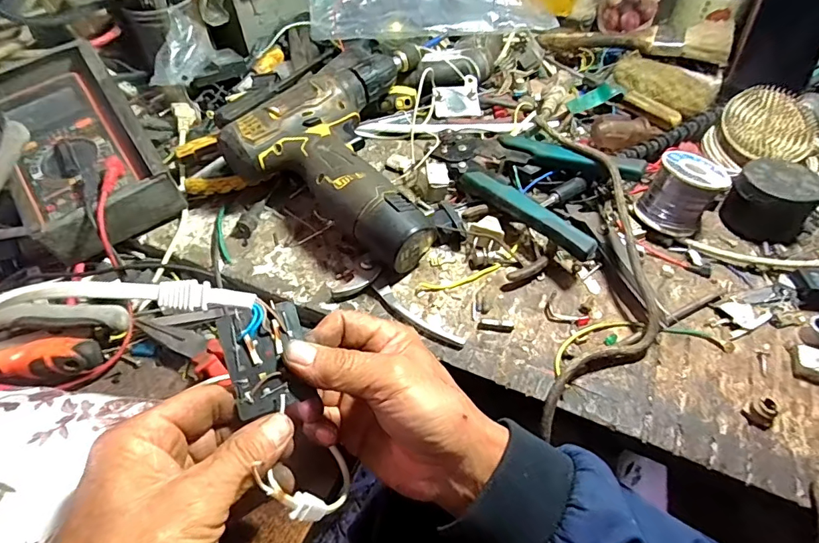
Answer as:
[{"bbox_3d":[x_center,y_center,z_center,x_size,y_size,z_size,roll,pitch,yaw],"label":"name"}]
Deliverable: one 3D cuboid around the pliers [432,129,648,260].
[{"bbox_3d":[0.096,-0.086,0.395,0.169,0.035,0.108,32,60,21],"label":"pliers"}]

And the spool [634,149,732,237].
[{"bbox_3d":[0.219,-0.063,0.378,0.050,0.051,0.050,36,51,22],"label":"spool"}]

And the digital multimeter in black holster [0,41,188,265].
[{"bbox_3d":[-0.293,-0.114,0.412,0.110,0.054,0.236,-31,59,-21],"label":"digital multimeter in black holster"}]

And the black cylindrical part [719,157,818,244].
[{"bbox_3d":[0.294,-0.059,0.379,0.059,0.041,0.061,-33,59,-22],"label":"black cylindrical part"}]

